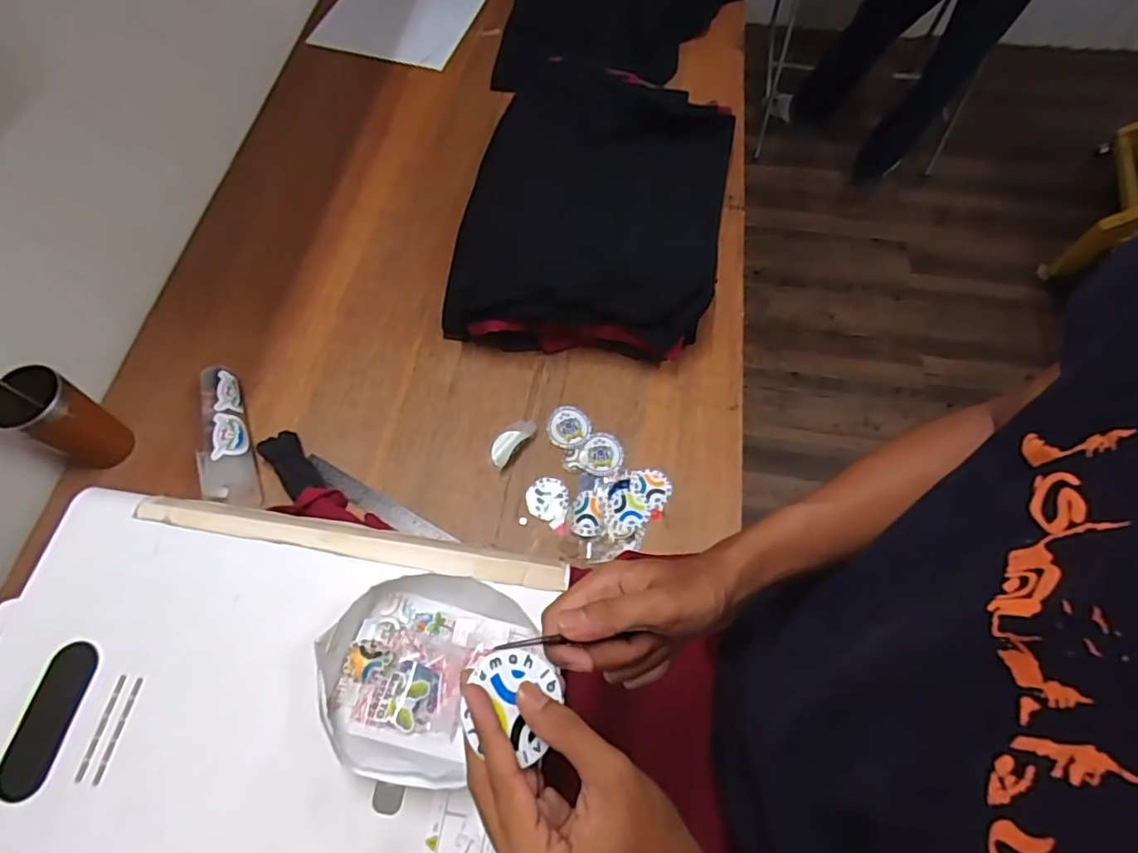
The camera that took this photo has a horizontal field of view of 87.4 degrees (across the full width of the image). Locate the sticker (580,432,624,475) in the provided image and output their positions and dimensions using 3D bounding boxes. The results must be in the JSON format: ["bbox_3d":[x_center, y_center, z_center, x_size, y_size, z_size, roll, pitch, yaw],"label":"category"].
[{"bbox_3d":[0.045,0.037,0.798,0.056,0.004,0.059,0,71,-1],"label":"sticker"}]

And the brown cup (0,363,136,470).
[{"bbox_3d":[-0.622,-0.003,0.741,0.074,0.151,0.076,0,63,1],"label":"brown cup"}]

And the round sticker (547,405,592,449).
[{"bbox_3d":[0.001,0.000,0.814,0.058,0.009,0.063,1,66,-2],"label":"round sticker"}]

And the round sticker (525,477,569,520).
[{"bbox_3d":[-0.028,0.093,0.776,0.055,0.005,0.056,0,63,1],"label":"round sticker"}]

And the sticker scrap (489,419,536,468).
[{"bbox_3d":[-0.080,0.017,0.800,0.040,0.011,0.076,37,69,18],"label":"sticker scrap"}]

